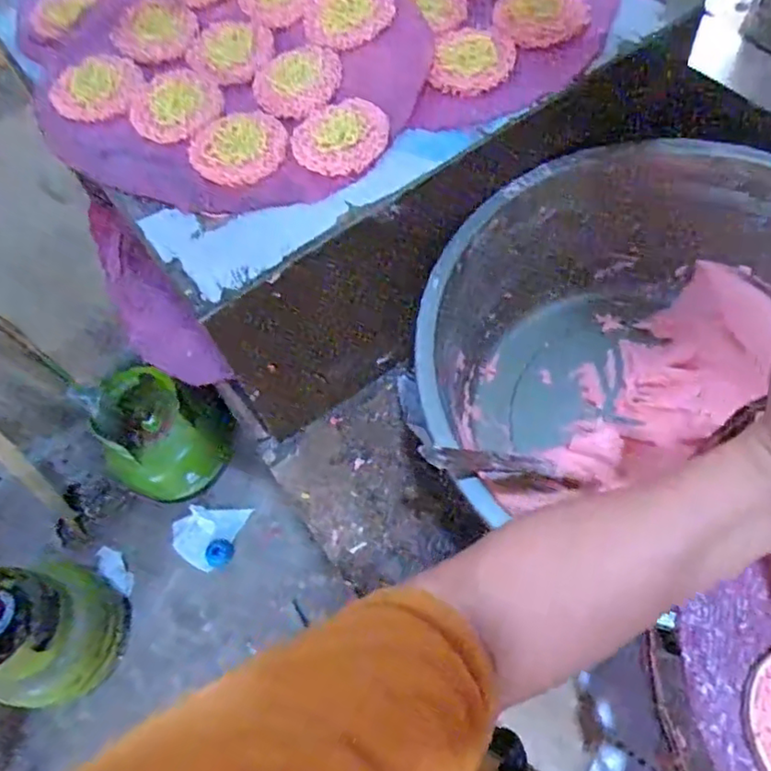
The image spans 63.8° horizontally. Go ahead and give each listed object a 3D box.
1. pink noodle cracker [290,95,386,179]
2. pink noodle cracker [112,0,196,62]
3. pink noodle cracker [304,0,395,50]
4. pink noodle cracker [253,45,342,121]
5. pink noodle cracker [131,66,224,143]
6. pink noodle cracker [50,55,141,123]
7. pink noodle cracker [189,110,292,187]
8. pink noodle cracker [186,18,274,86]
[{"bbox_3d":[-0.037,-0.201,0.495,0.071,0.006,0.077,-3,61,6],"label":"pink noodle cracker"},{"bbox_3d":[-0.218,-0.337,0.585,0.074,0.005,0.084,-39,64,-13],"label":"pink noodle cracker"},{"bbox_3d":[-0.034,-0.331,0.549,0.076,0.008,0.079,-3,61,6],"label":"pink noodle cracker"},{"bbox_3d":[-0.075,-0.262,0.529,0.074,0.007,0.080,-3,61,6],"label":"pink noodle cracker"},{"bbox_3d":[-0.185,-0.248,0.537,0.078,0.004,0.090,-37,63,-12],"label":"pink noodle cracker"},{"bbox_3d":[-0.257,-0.267,0.553,0.078,0.012,0.085,-3,61,6],"label":"pink noodle cracker"},{"bbox_3d":[-0.120,-0.196,0.503,0.077,0.005,0.072,-3,61,6],"label":"pink noodle cracker"},{"bbox_3d":[-0.142,-0.308,0.570,0.077,0.008,0.084,-3,61,6],"label":"pink noodle cracker"}]

